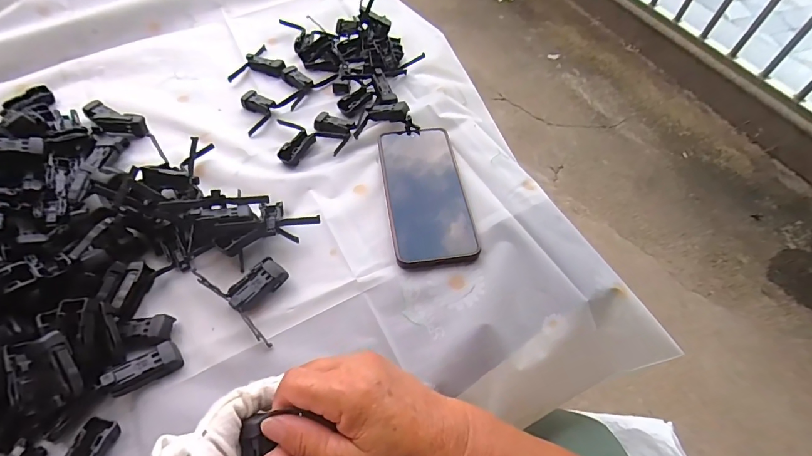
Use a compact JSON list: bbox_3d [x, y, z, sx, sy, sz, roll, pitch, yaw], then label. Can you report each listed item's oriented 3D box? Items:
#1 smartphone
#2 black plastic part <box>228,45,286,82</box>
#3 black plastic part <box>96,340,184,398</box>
[{"bbox_3d":[0.018,-0.040,0.403,0.078,0.008,0.167,-6,57,-7],"label":"smartphone"},{"bbox_3d":[-0.181,-0.208,0.508,0.055,0.012,0.076,19,57,10],"label":"black plastic part"},{"bbox_3d":[-0.191,0.103,0.292,0.049,0.013,0.018,-23,59,-35],"label":"black plastic part"}]

